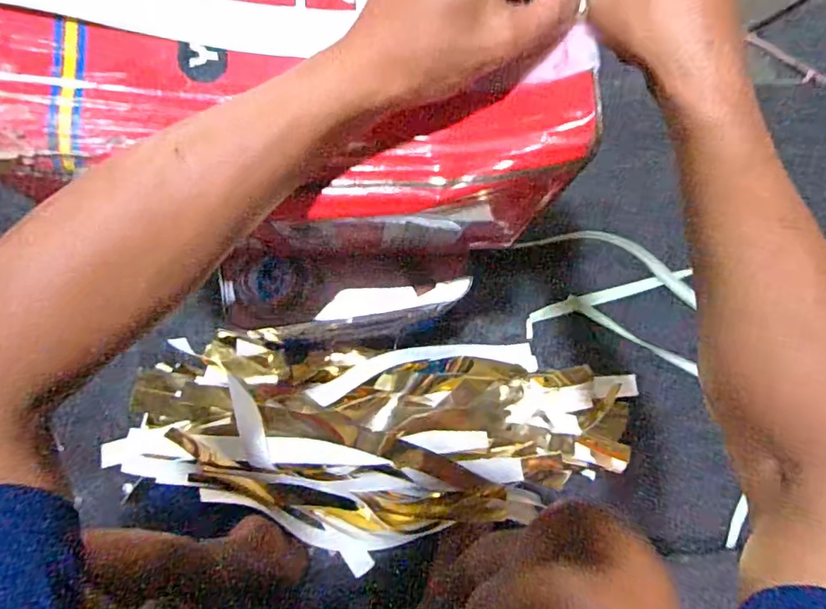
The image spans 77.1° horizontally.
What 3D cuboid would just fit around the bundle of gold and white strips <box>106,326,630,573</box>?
[{"bbox_3d":[-0.044,0.186,0.670,0.679,0.058,0.283,3,80,0],"label":"bundle of gold and white strips"}]

